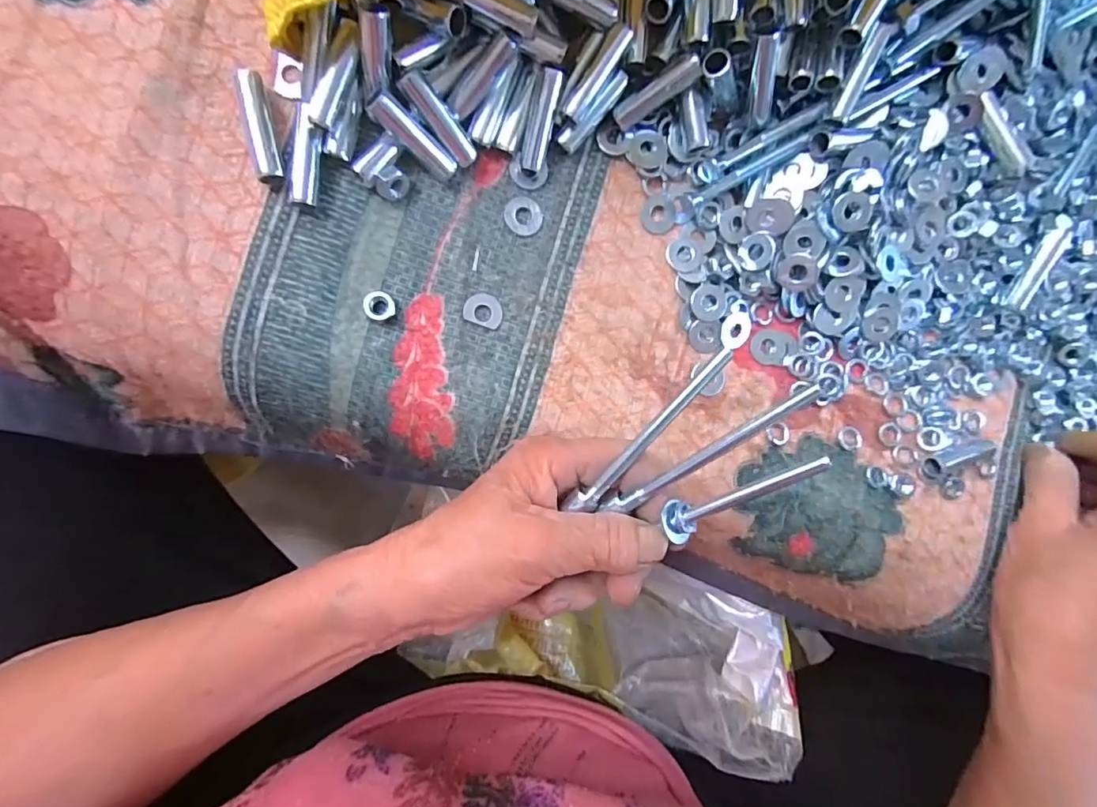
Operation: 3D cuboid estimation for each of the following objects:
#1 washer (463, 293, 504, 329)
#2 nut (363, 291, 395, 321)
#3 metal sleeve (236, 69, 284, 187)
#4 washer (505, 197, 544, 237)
[{"bbox_3d":[-0.030,-0.044,0.250,0.018,0.004,0.015,19,95,-8],"label":"washer"},{"bbox_3d":[-0.076,-0.044,0.239,0.013,0.007,0.013,-1,98,-5],"label":"nut"},{"bbox_3d":[-0.121,-0.116,0.221,0.010,0.010,0.044,-12,99,-4],"label":"metal sleeve"},{"bbox_3d":[-0.012,-0.090,0.255,0.018,0.004,0.018,1,88,-14],"label":"washer"}]

